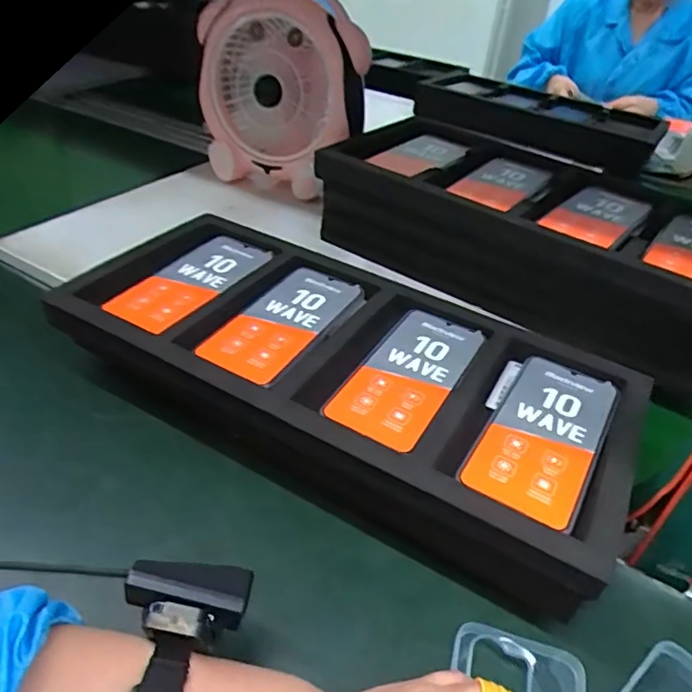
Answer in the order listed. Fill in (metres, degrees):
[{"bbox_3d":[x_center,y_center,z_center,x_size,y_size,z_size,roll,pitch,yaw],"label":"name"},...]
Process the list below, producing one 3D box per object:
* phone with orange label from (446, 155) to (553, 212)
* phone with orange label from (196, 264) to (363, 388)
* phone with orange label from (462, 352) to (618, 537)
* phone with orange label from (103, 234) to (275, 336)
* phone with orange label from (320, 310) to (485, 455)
[{"bbox_3d":[0.187,-0.194,0.673,0.081,0.015,0.148,30,43,27],"label":"phone with orange label"},{"bbox_3d":[-0.054,-0.024,0.519,0.075,0.009,0.167,23,40,20],"label":"phone with orange label"},{"bbox_3d":[0.152,0.065,0.438,0.074,0.007,0.170,24,41,22],"label":"phone with orange label"},{"bbox_3d":[-0.148,-0.064,0.555,0.075,0.009,0.172,24,41,21],"label":"phone with orange label"},{"bbox_3d":[0.053,0.023,0.477,0.075,0.009,0.169,24,41,21],"label":"phone with orange label"}]

